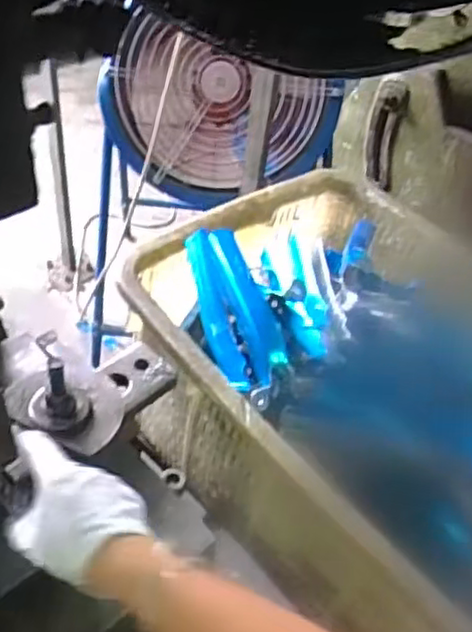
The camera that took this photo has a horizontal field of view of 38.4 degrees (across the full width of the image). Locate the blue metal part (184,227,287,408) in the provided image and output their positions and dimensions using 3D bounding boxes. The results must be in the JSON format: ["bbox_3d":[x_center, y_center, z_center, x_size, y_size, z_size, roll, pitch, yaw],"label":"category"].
[{"bbox_3d":[-0.001,-0.009,0.696,0.063,0.074,0.221,-10,47,-18],"label":"blue metal part"}]

